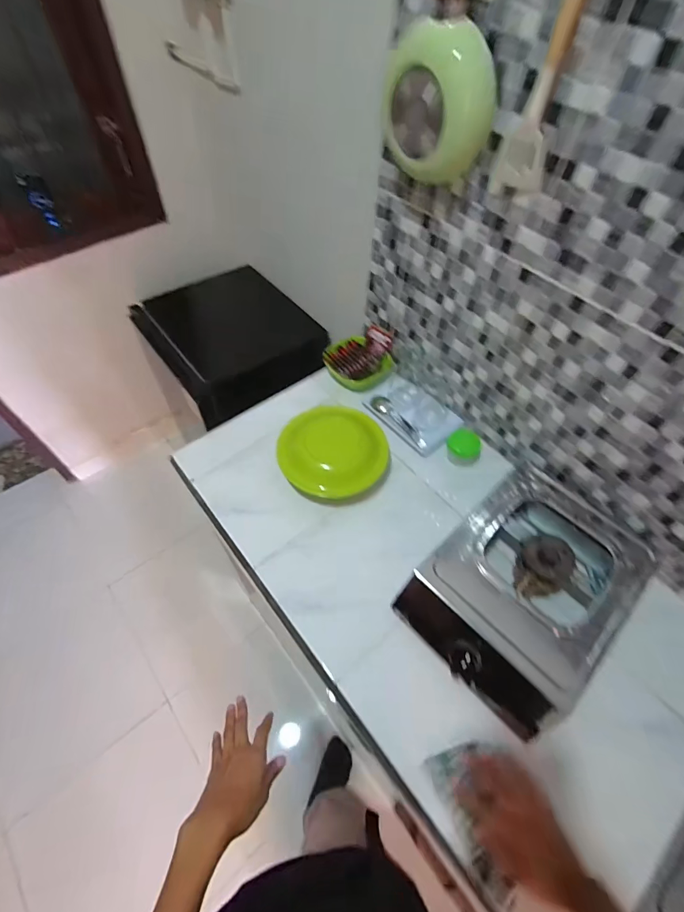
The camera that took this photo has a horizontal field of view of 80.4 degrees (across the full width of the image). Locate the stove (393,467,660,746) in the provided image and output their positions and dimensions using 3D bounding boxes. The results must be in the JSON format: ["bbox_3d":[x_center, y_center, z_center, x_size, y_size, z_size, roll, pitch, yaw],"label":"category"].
[{"bbox_3d":[0.323,0.222,0.711,0.392,0.135,0.266,-35,63,-24],"label":"stove"}]

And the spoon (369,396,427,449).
[{"bbox_3d":[0.137,-0.084,0.972,0.170,0.027,0.035,45,64,11],"label":"spoon"}]

